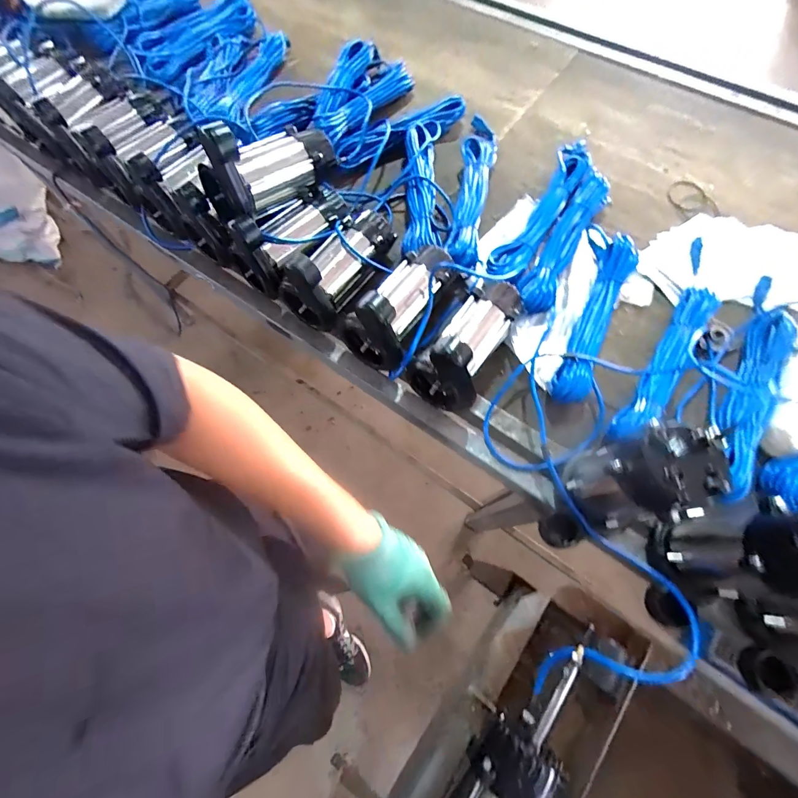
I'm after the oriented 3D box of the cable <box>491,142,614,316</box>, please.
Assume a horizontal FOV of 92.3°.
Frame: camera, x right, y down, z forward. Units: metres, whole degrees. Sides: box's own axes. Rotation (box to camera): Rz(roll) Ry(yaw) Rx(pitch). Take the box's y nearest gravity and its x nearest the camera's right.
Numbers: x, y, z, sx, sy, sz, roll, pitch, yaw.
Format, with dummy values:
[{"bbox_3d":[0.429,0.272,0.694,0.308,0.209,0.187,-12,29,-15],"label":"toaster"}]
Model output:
[{"bbox_3d":[0.315,-0.354,0.779,0.143,0.060,0.437,29,73,13],"label":"cable"}]

